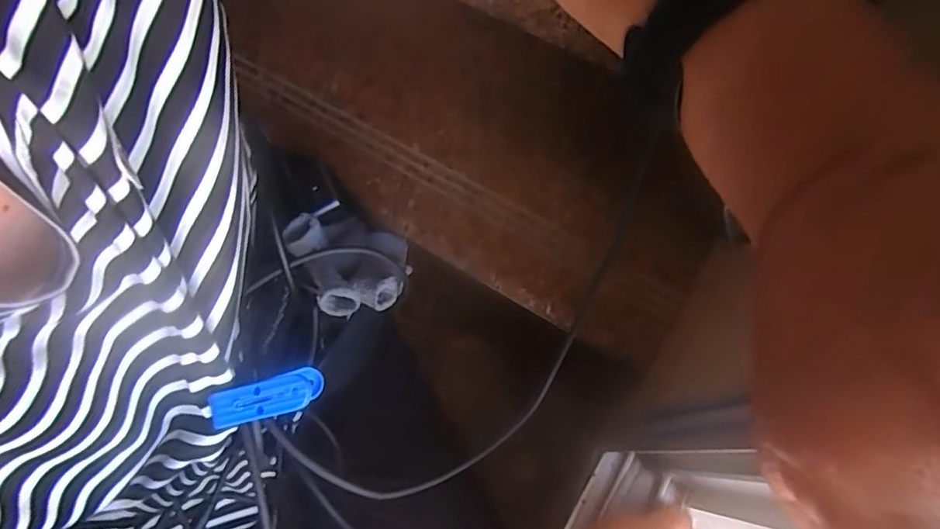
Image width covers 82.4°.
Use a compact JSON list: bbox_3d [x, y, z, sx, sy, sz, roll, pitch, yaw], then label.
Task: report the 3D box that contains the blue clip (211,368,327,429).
[{"bbox_3d":[-0.101,0.066,0.267,0.058,0.015,0.018,-12,66,-6],"label":"blue clip"}]

